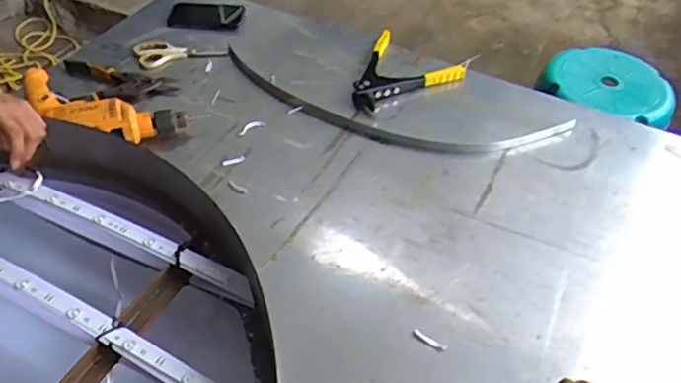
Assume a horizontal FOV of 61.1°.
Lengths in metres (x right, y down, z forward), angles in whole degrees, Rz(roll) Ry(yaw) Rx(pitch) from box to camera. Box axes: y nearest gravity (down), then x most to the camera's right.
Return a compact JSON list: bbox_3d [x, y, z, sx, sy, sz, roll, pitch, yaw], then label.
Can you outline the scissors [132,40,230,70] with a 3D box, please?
[{"bbox_3d":[-0.329,-0.288,1.187,0.182,0.016,0.073,-6,46,-8],"label":"scissors"}]

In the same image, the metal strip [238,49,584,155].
[{"bbox_3d":[0.064,-0.160,1.081,0.686,0.018,0.163,19,48,17],"label":"metal strip"}]

